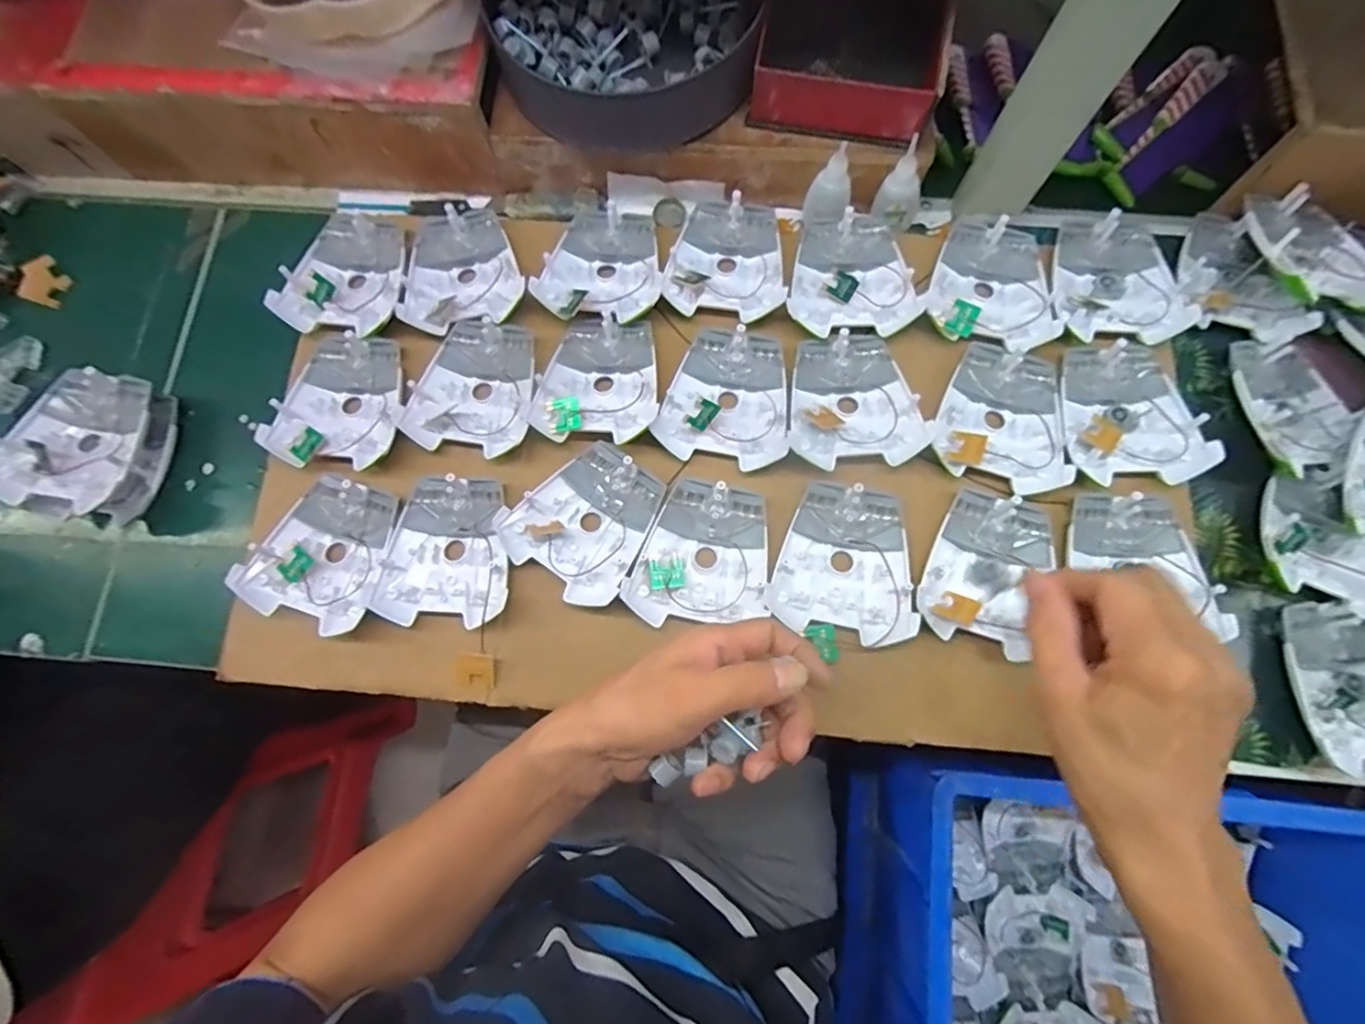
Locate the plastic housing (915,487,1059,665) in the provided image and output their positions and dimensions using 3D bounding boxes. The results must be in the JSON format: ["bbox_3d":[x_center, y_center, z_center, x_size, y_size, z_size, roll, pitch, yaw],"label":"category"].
[{"bbox_3d":[0.216,0.040,0.408,0.080,0.015,0.108,29,80,7],"label":"plastic housing"}]

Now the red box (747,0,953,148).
[{"bbox_3d":[0.138,-0.396,0.460,0.138,0.058,0.218,13,76,4],"label":"red box"}]

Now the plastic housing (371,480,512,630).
[{"bbox_3d":[-0.172,0.028,0.426,0.090,0.014,0.106,2,78,2],"label":"plastic housing"}]

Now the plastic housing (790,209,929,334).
[{"bbox_3d":[0.134,-0.193,0.466,0.095,0.020,0.105,0,78,1],"label":"plastic housing"}]

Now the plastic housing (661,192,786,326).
[{"bbox_3d":[0.039,-0.212,0.479,0.093,0.019,0.112,8,78,3],"label":"plastic housing"}]

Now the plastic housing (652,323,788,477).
[{"bbox_3d":[0.039,-0.088,0.447,0.095,0.018,0.110,20,79,6],"label":"plastic housing"}]

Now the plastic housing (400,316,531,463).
[{"bbox_3d":[-0.161,-0.100,0.457,0.093,0.018,0.107,9,78,3],"label":"plastic housing"}]

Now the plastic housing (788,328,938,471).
[{"bbox_3d":[0.127,-0.086,0.436,0.094,0.021,0.104,-5,78,0],"label":"plastic housing"}]

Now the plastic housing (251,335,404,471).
[{"bbox_3d":[-0.264,-0.086,0.457,0.092,0.020,0.112,15,79,5],"label":"plastic housing"}]

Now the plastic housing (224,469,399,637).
[{"bbox_3d":[-0.262,0.028,0.429,0.093,0.017,0.107,20,79,6],"label":"plastic housing"}]

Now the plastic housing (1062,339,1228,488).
[{"bbox_3d":[0.331,-0.076,0.430,0.096,0.021,0.107,-1,78,1],"label":"plastic housing"}]

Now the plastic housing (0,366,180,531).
[{"bbox_3d":[-0.450,-0.051,0.444,0.092,0.050,0.108,13,78,4],"label":"plastic housing"}]

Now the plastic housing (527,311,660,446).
[{"bbox_3d":[-0.065,-0.105,0.451,0.091,0.023,0.106,6,78,3],"label":"plastic housing"}]

